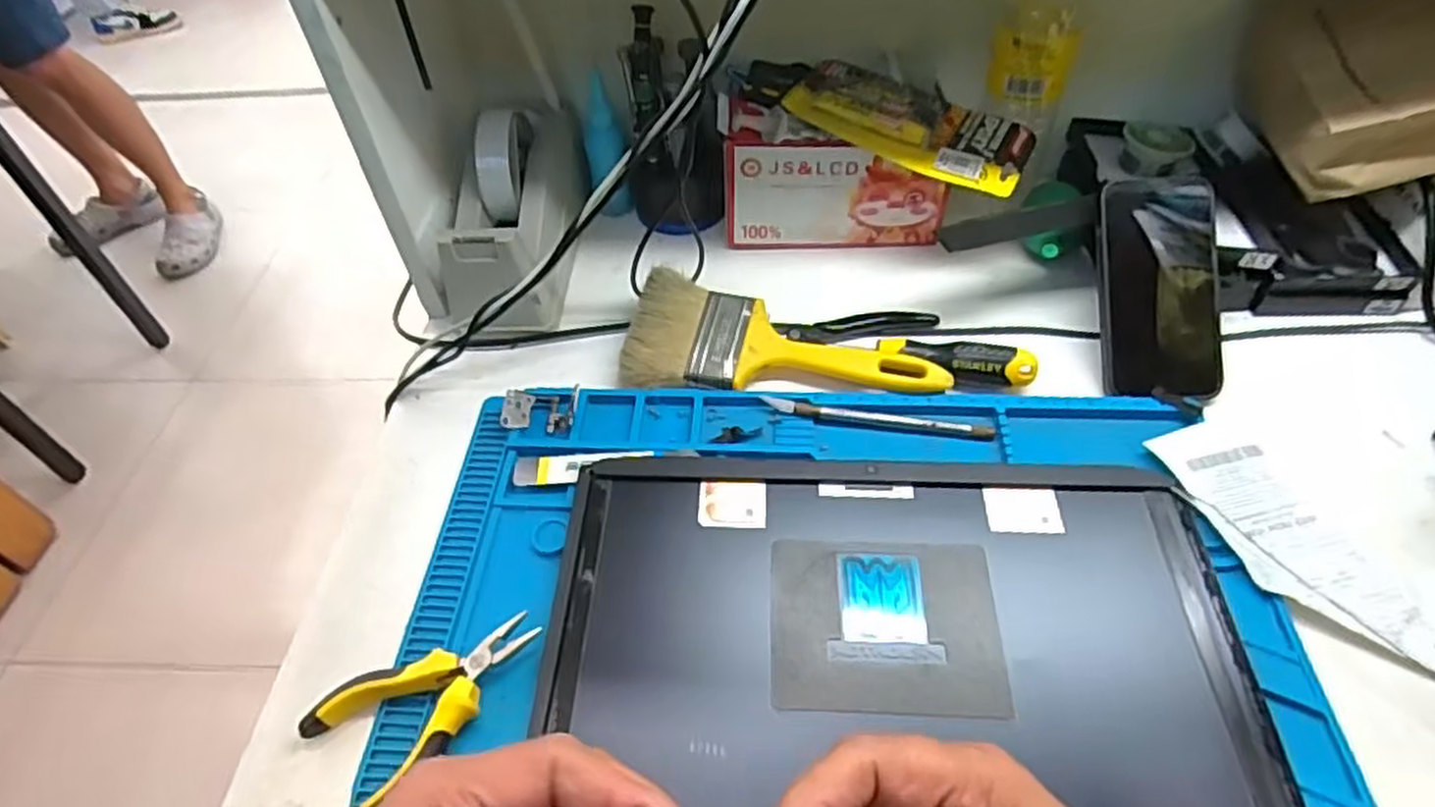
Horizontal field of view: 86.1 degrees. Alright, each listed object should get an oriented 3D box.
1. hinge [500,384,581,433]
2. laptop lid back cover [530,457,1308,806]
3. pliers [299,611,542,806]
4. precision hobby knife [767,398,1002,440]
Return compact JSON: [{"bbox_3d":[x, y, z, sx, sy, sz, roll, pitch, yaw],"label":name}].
[{"bbox_3d":[-0.118,0.002,0.512,0.050,0.025,0.027,0,48,-15],"label":"hinge"},{"bbox_3d":[0.090,0.128,0.401,0.354,0.010,0.232,1,50,4],"label":"laptop lid back cover"},{"bbox_3d":[-0.148,0.147,0.393,0.115,0.018,0.066,-35,56,-24],"label":"pliers"},{"bbox_3d":[0.104,0.009,0.501,0.146,0.005,0.009,7,51,9],"label":"precision hobby knife"}]

